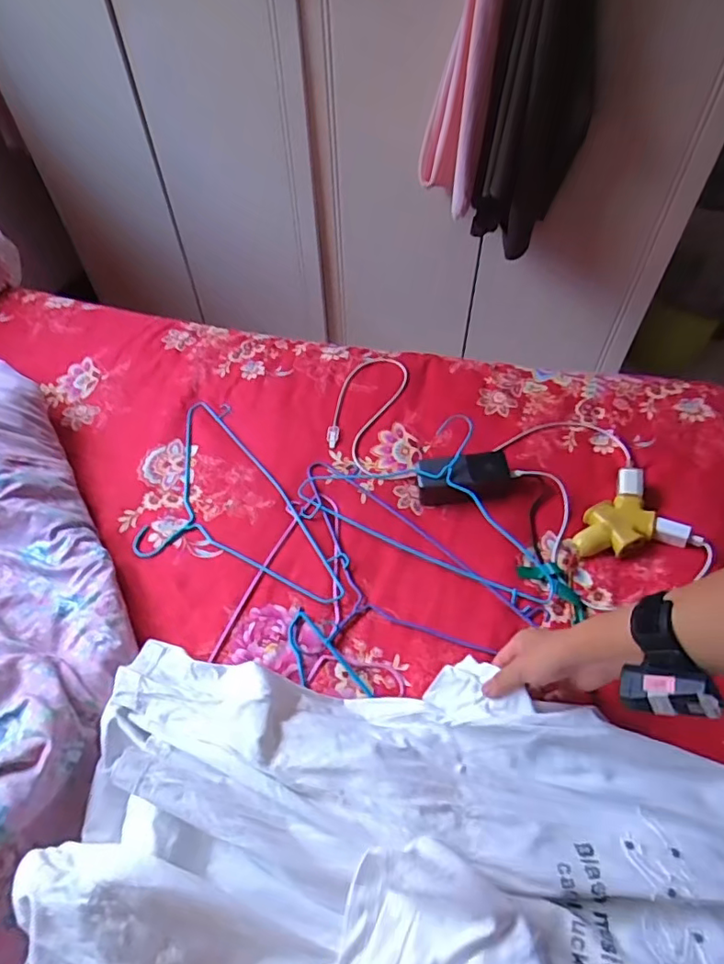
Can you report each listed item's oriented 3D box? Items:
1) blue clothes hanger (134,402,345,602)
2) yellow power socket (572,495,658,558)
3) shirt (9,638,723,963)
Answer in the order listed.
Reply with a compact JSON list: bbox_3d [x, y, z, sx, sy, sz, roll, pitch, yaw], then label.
[{"bbox_3d":[-0.221,0.049,0.818,0.225,0.033,0.430,-28,55,-18],"label":"blue clothes hanger"},{"bbox_3d":[0.340,0.062,0.752,0.107,0.035,0.082,-38,61,-23],"label":"yellow power socket"},{"bbox_3d":[0.063,0.337,0.508,0.676,0.090,0.331,9,53,5],"label":"shirt"}]

